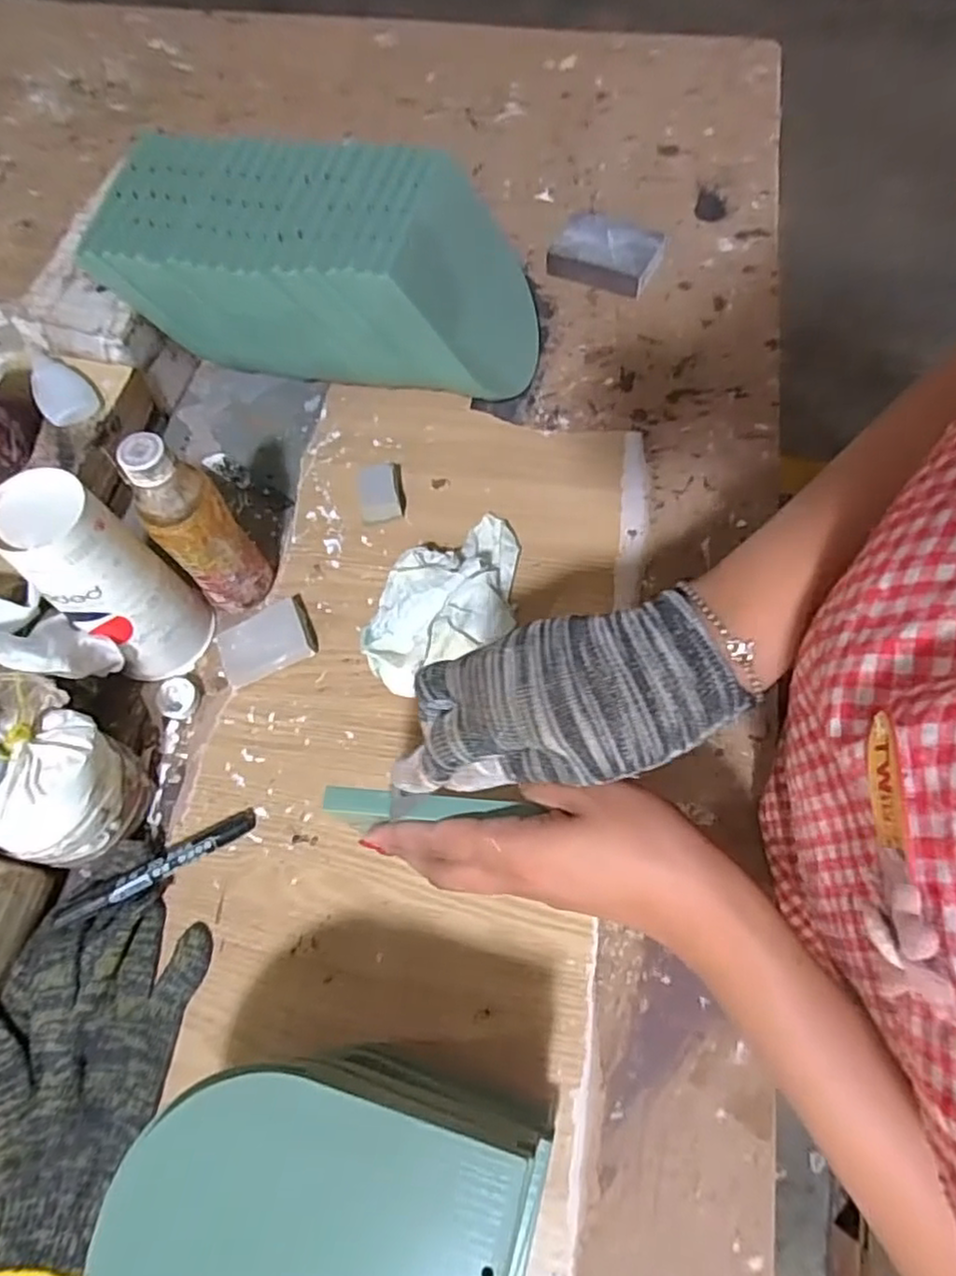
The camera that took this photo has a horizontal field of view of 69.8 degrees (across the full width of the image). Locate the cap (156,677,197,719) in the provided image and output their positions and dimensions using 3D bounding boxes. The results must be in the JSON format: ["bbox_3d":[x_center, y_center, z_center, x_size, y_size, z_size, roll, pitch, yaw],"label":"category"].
[{"bbox_3d":[-0.230,0.045,0.522,0.030,0.007,0.029,-1,65,1],"label":"cap"}]

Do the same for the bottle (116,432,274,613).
[{"bbox_3d":[-0.197,-0.079,0.491,0.050,0.158,0.050,-10,65,-3],"label":"bottle"}]

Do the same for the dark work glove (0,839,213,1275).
[{"bbox_3d":[-0.243,0.245,0.417,0.111,0.028,0.222,9,66,6],"label":"dark work glove"}]

